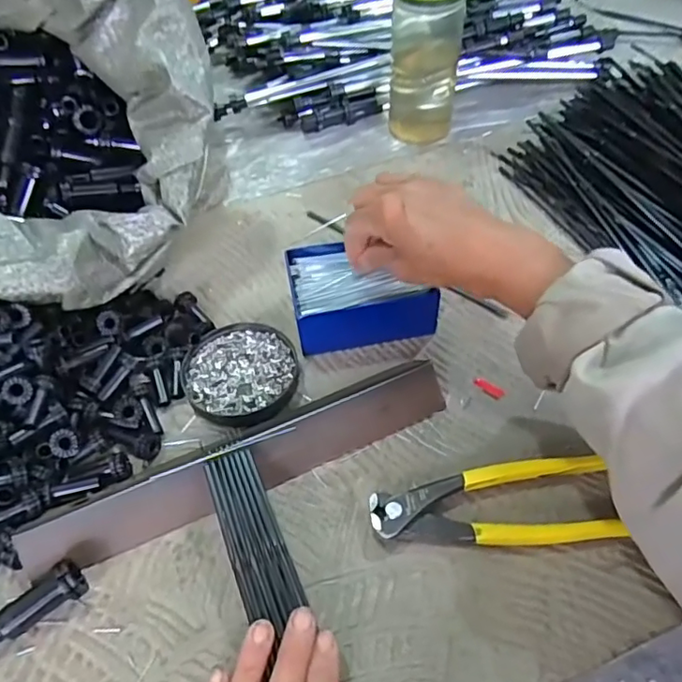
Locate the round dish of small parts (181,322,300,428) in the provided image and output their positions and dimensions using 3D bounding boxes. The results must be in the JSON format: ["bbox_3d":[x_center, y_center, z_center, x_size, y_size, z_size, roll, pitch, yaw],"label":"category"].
[{"bbox_3d":[-0.074,0.023,0.427,0.082,0.013,0.083,-2,49,2],"label":"round dish of small parts"}]

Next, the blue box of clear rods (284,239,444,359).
[{"bbox_3d":[0.015,-0.038,0.451,0.106,0.041,0.079,-11,50,-6],"label":"blue box of clear rods"}]

